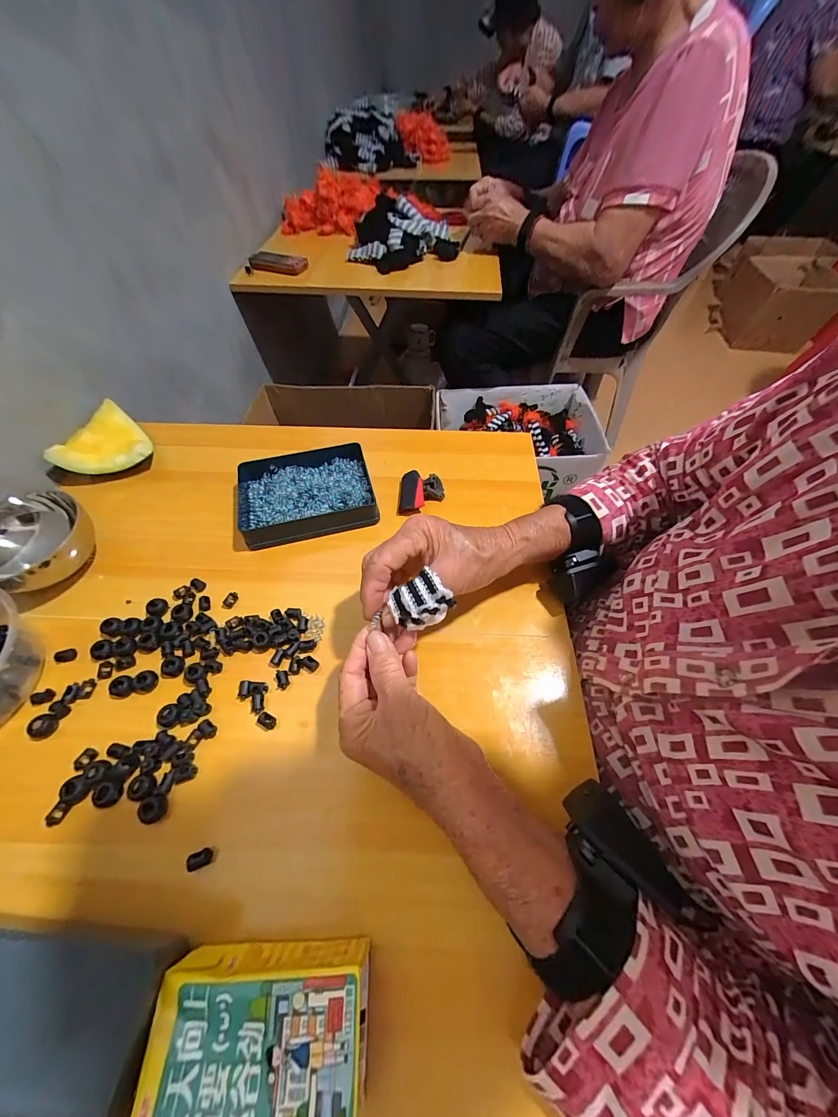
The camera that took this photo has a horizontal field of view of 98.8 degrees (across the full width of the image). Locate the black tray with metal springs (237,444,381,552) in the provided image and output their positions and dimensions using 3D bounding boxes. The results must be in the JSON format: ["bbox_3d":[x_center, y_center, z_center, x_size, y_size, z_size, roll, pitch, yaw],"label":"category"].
[{"bbox_3d":[-0.132,-0.075,0.417,0.151,0.030,0.111,-13,58,-8],"label":"black tray with metal springs"}]

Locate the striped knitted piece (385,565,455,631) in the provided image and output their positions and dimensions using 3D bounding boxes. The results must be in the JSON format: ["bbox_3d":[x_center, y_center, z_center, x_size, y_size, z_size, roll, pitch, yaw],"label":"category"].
[{"bbox_3d":[0.000,0.033,0.272,0.044,0.022,0.034,-23,60,-14],"label":"striped knitted piece"}]

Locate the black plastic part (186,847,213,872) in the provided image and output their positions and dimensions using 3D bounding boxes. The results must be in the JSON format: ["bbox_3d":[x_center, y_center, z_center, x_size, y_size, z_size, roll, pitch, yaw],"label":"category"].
[{"bbox_3d":[-0.151,0.207,0.247,0.015,0.008,0.010,-21,59,-13],"label":"black plastic part"}]

